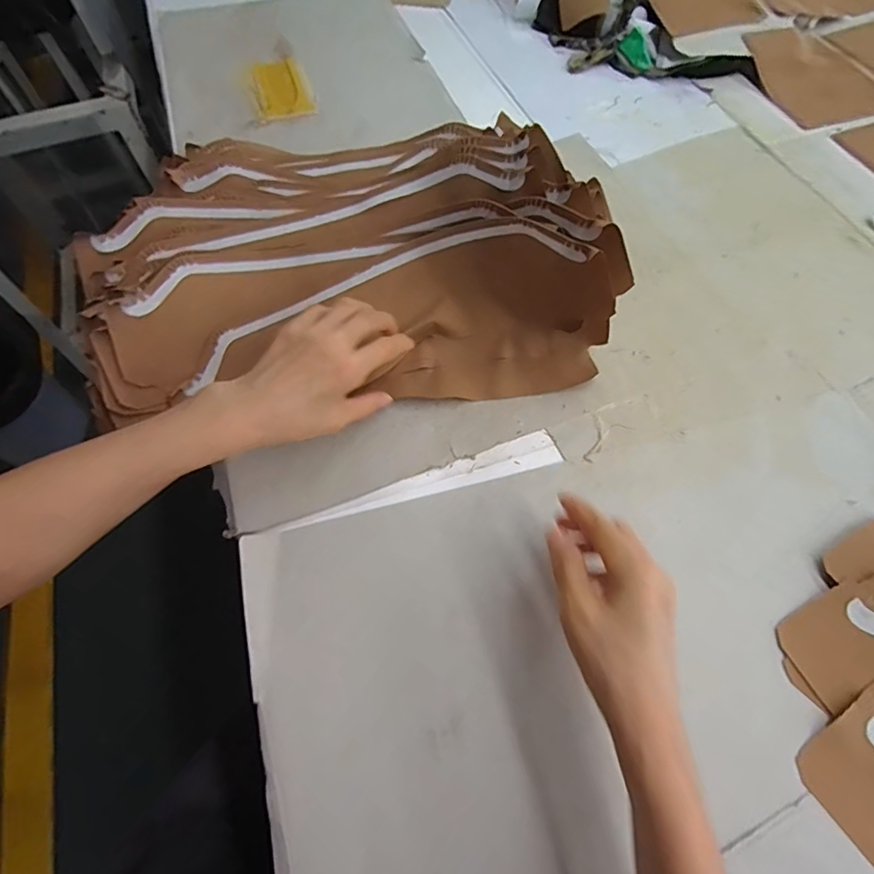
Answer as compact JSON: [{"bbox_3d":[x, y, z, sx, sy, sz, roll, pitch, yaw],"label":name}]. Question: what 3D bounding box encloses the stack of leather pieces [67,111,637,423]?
[{"bbox_3d":[-0.067,-0.197,0.480,0.446,0.110,0.332,-7,62,-3],"label":"stack of leather pieces"}]

